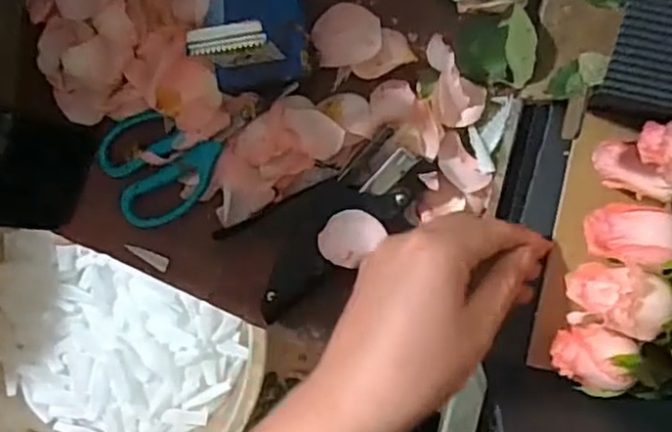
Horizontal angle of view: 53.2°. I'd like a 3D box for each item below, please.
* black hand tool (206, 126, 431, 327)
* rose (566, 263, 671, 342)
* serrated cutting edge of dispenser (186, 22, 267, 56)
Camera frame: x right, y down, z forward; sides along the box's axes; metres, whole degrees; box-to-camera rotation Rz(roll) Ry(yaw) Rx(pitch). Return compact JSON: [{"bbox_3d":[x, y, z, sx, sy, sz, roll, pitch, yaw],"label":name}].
[{"bbox_3d":[-0.006,0.007,0.456,0.150,0.023,0.069,-30,92,7],"label":"black hand tool"},{"bbox_3d":[0.141,0.041,0.330,0.047,0.030,0.032,7,96,4],"label":"rose"},{"bbox_3d":[-0.058,-0.092,0.349,0.041,0.013,0.012,-7,95,5],"label":"serrated cutting edge of dispenser"}]

